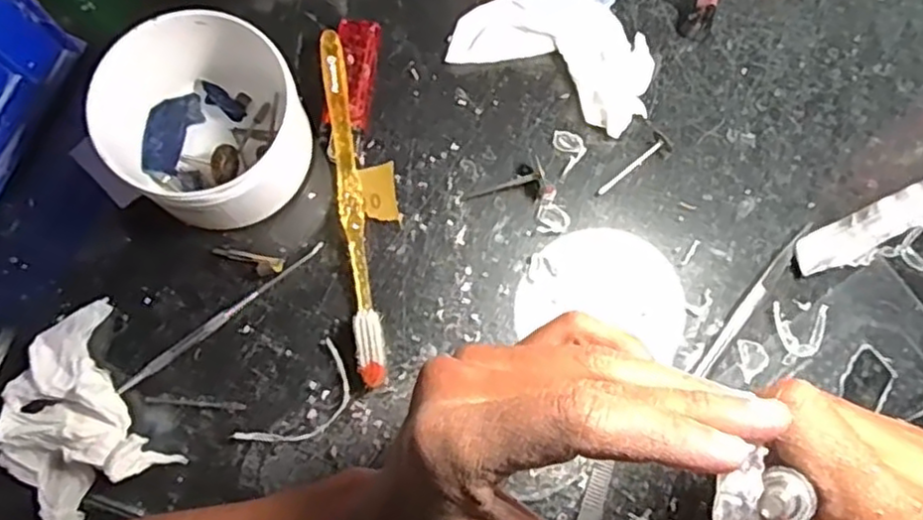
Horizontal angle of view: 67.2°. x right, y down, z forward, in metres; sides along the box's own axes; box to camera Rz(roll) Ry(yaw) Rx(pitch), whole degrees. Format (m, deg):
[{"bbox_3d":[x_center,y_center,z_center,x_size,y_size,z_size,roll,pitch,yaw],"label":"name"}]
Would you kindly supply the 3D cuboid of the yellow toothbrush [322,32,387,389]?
[{"bbox_3d":[-0.058,-0.029,0.362,0.014,0.021,0.186,-9,77,-4],"label":"yellow toothbrush"}]

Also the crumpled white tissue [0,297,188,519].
[{"bbox_3d":[-0.189,0.074,0.333,0.067,0.023,0.089,-30,80,-8],"label":"crumpled white tissue"}]

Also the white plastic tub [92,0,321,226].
[{"bbox_3d":[-0.127,-0.065,0.348,0.088,0.060,0.090,0,77,-2],"label":"white plastic tub"}]

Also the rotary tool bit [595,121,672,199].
[{"bbox_3d":[0.092,-0.055,0.380,0.051,0.008,0.020,-34,80,-9],"label":"rotary tool bit"}]

